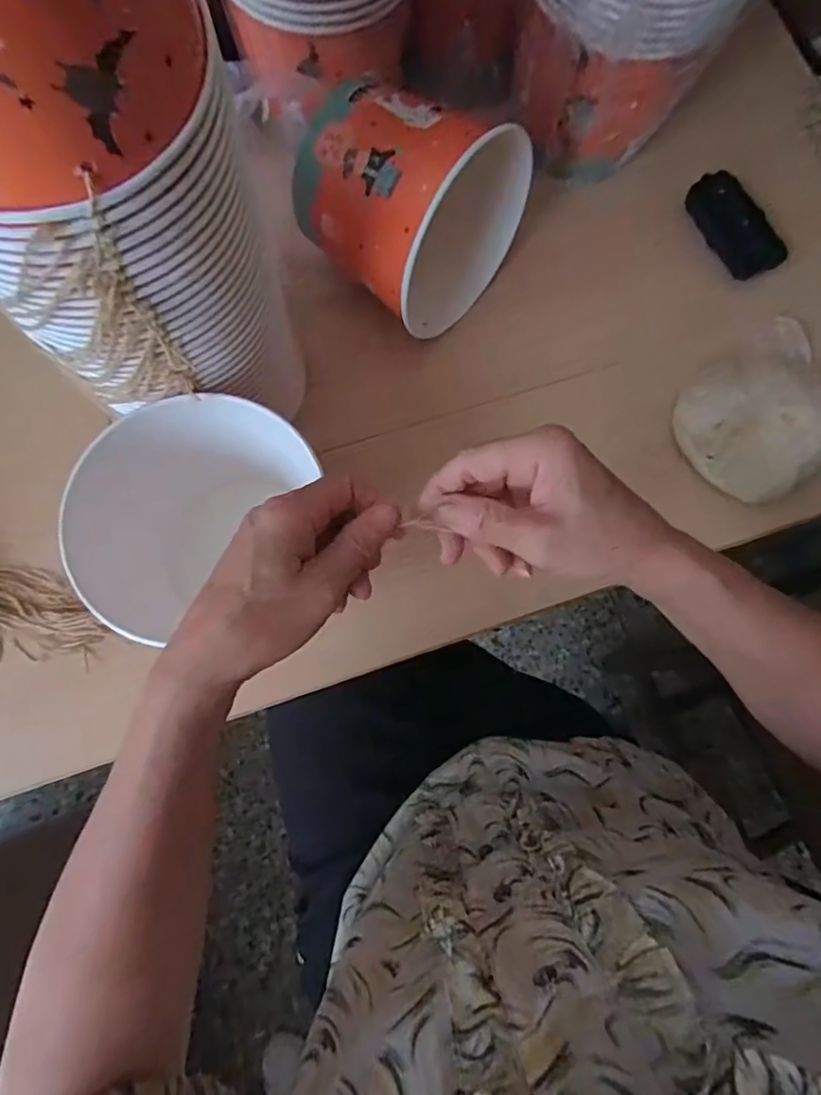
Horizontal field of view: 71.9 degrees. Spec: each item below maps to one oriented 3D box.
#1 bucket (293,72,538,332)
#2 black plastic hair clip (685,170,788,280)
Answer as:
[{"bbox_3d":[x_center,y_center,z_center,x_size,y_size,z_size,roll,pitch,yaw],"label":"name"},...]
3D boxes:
[{"bbox_3d":[0.006,-0.286,0.465,0.157,0.138,0.150,-43,83,-9],"label":"bucket"},{"bbox_3d":[0.313,-0.313,0.546,0.054,0.019,0.104,-25,80,-6],"label":"black plastic hair clip"}]

